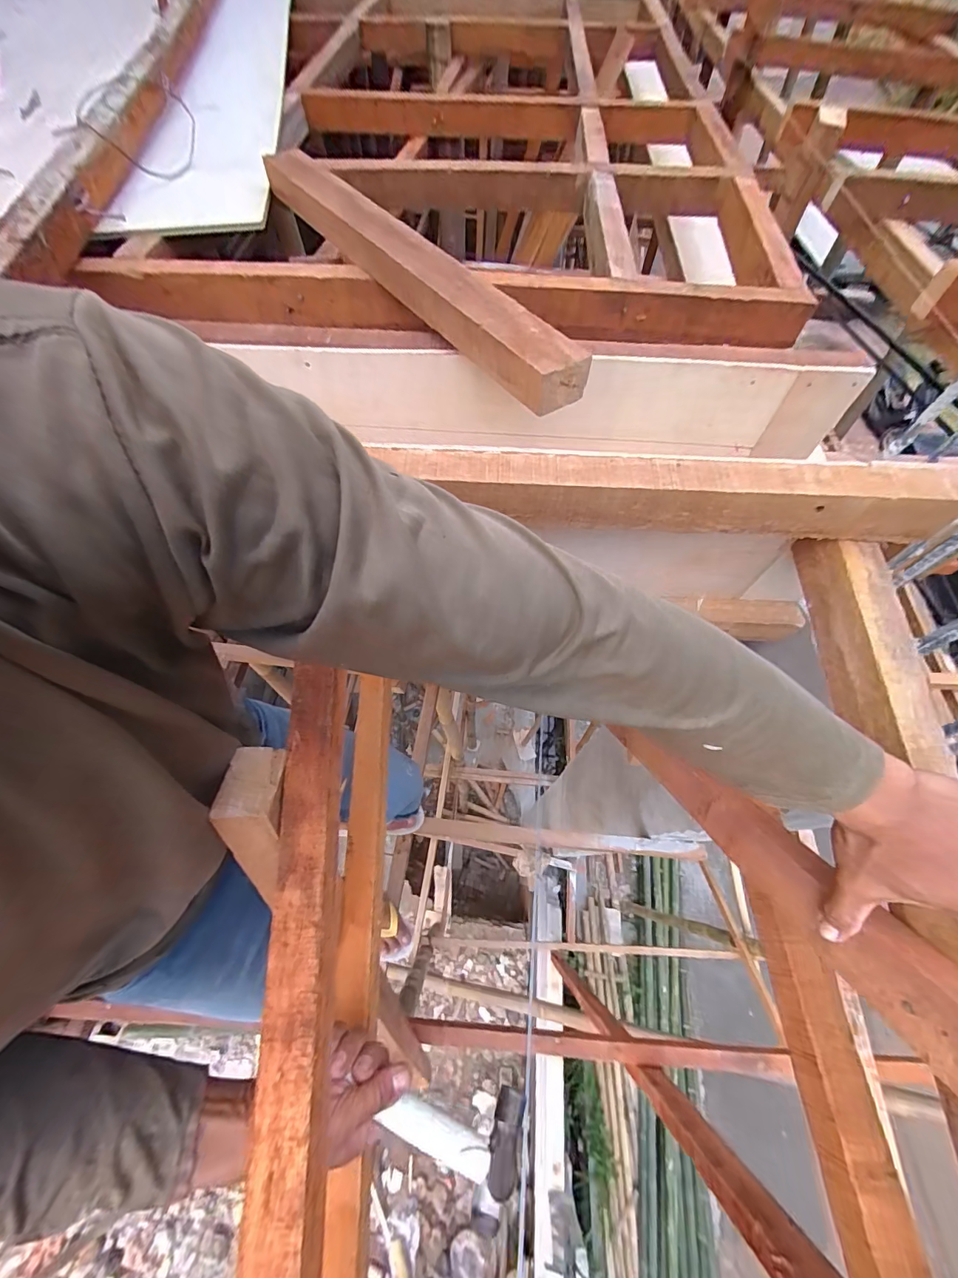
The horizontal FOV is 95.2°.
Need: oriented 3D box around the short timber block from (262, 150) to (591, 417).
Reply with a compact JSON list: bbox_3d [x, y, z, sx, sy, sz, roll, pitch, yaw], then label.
[{"bbox_3d":[-0.108,-0.463,0.518,0.072,0.043,0.656,-32,67,-15],"label":"short timber block"}]

